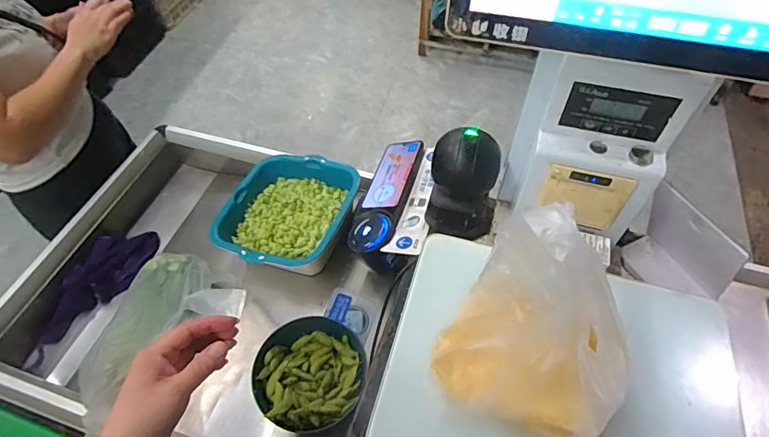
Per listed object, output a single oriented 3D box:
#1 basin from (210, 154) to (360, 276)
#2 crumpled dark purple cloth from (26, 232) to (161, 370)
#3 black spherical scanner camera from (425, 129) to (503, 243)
[{"bbox_3d":[-0.172,-0.011,0.805,0.217,0.079,0.228,19,57,14],"label":"basin"},{"bbox_3d":[-0.521,0.131,0.809,0.104,0.059,0.278,7,55,7],"label":"crumpled dark purple cloth"},{"bbox_3d":[0.110,-0.049,0.634,0.097,0.147,0.087,10,56,8],"label":"black spherical scanner camera"}]

